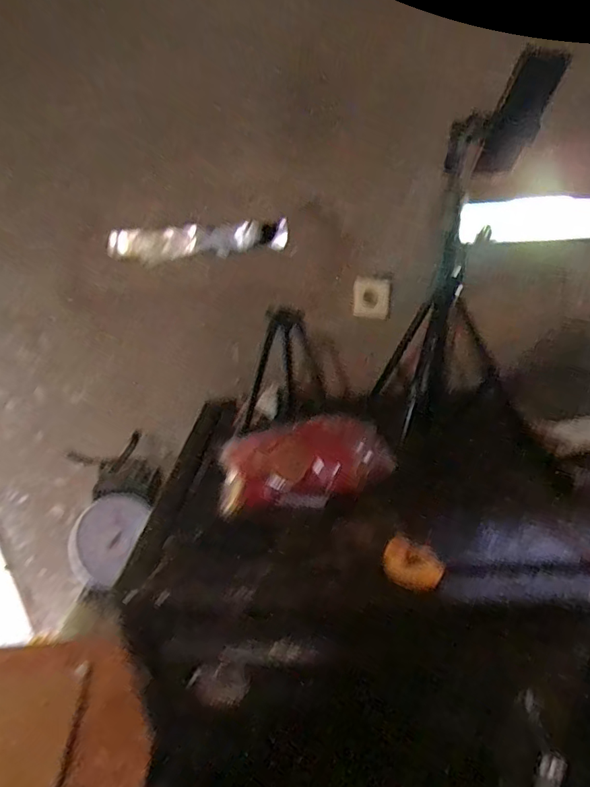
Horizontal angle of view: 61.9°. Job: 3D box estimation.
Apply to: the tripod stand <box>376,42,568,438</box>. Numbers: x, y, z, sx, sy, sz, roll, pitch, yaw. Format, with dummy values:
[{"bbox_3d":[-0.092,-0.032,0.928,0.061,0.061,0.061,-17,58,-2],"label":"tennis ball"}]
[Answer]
[{"bbox_3d":[0.246,-0.210,0.747,0.204,0.500,0.201,8,28,21],"label":"tripod stand"}]

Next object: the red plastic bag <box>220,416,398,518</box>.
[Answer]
[{"bbox_3d":[0.017,0.111,0.787,0.269,0.115,0.072,-9,27,-12],"label":"red plastic bag"}]

